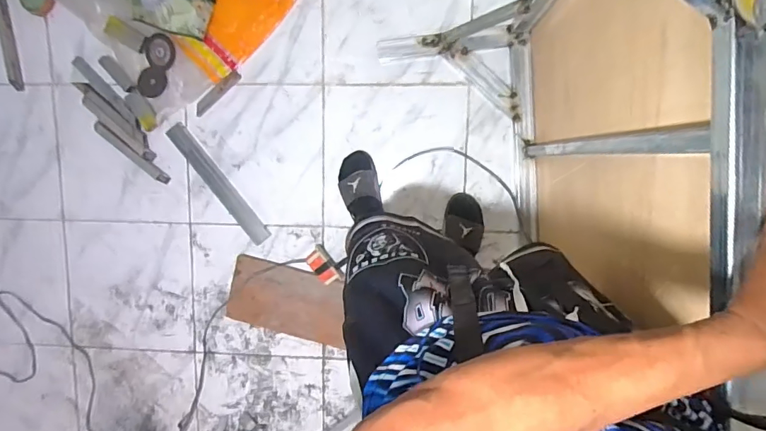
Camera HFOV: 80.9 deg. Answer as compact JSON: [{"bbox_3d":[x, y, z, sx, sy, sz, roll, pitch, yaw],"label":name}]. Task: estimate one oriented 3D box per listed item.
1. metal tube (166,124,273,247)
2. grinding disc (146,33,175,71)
[{"bbox_3d":[-0.452,-0.086,1.237,0.056,0.015,0.389,-38,93,7],"label":"metal tube"},{"bbox_3d":[-0.608,-0.447,1.224,0.091,0.008,0.092,0,97,4],"label":"grinding disc"}]

